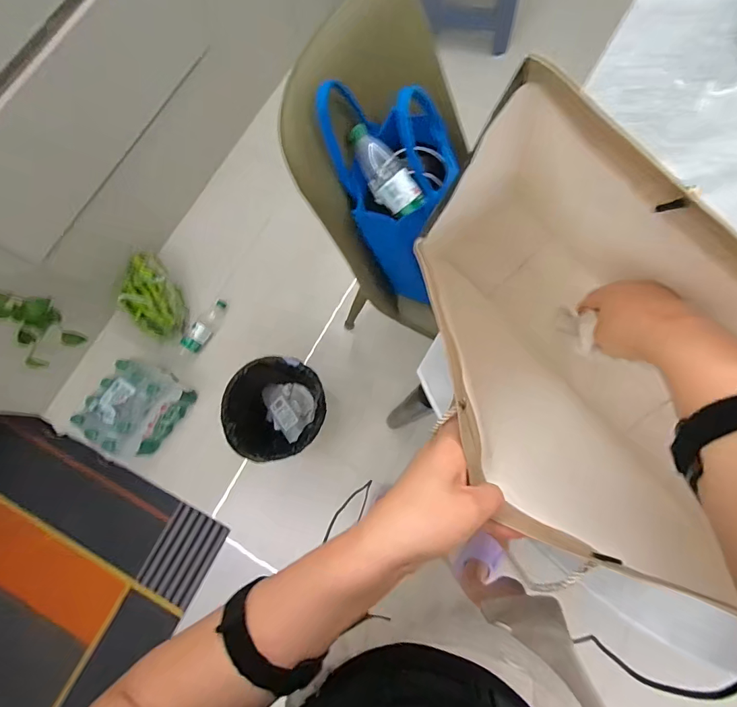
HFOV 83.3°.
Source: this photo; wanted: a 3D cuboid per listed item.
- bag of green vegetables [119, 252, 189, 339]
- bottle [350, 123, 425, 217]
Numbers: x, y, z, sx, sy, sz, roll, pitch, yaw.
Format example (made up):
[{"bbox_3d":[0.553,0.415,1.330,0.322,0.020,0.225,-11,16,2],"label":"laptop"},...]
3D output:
[{"bbox_3d":[-0.657,-0.173,1.264,0.149,0.104,0.239,-34,79,-5],"label":"bag of green vegetables"},{"bbox_3d":[0.030,-0.316,0.719,0.067,0.058,0.157,-27,79,-4],"label":"bottle"}]

